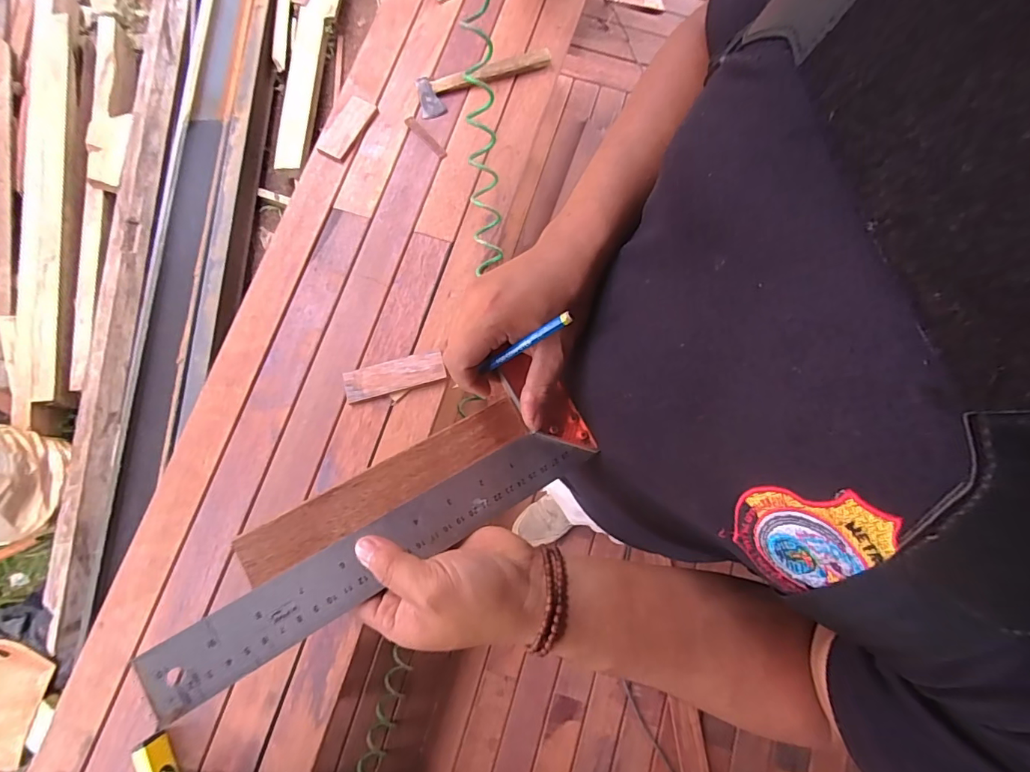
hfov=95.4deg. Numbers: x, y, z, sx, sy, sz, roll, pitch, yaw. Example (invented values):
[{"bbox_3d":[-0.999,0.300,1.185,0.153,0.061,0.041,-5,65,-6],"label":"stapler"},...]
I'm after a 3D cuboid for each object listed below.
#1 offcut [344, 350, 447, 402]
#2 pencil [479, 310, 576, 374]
[{"bbox_3d":[-0.234,-0.019,0.914,0.192,0.022,0.061,-14,79,-4],"label":"offcut"},{"bbox_3d":[-0.007,-0.021,0.326,0.107,0.004,0.007,-29,77,34],"label":"pencil"}]

